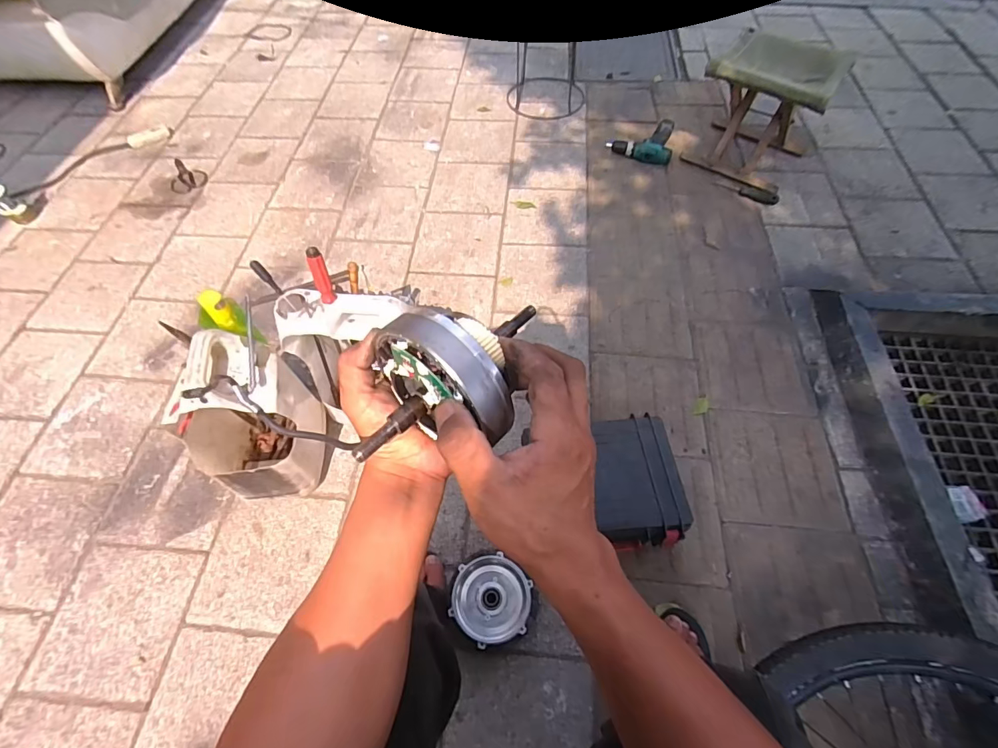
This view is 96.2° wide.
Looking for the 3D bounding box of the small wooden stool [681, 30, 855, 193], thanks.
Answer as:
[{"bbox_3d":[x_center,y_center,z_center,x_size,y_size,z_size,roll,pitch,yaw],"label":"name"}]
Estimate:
[{"bbox_3d":[0.740,-0.745,1.272,0.305,0.295,0.253,35,67,19],"label":"small wooden stool"}]

